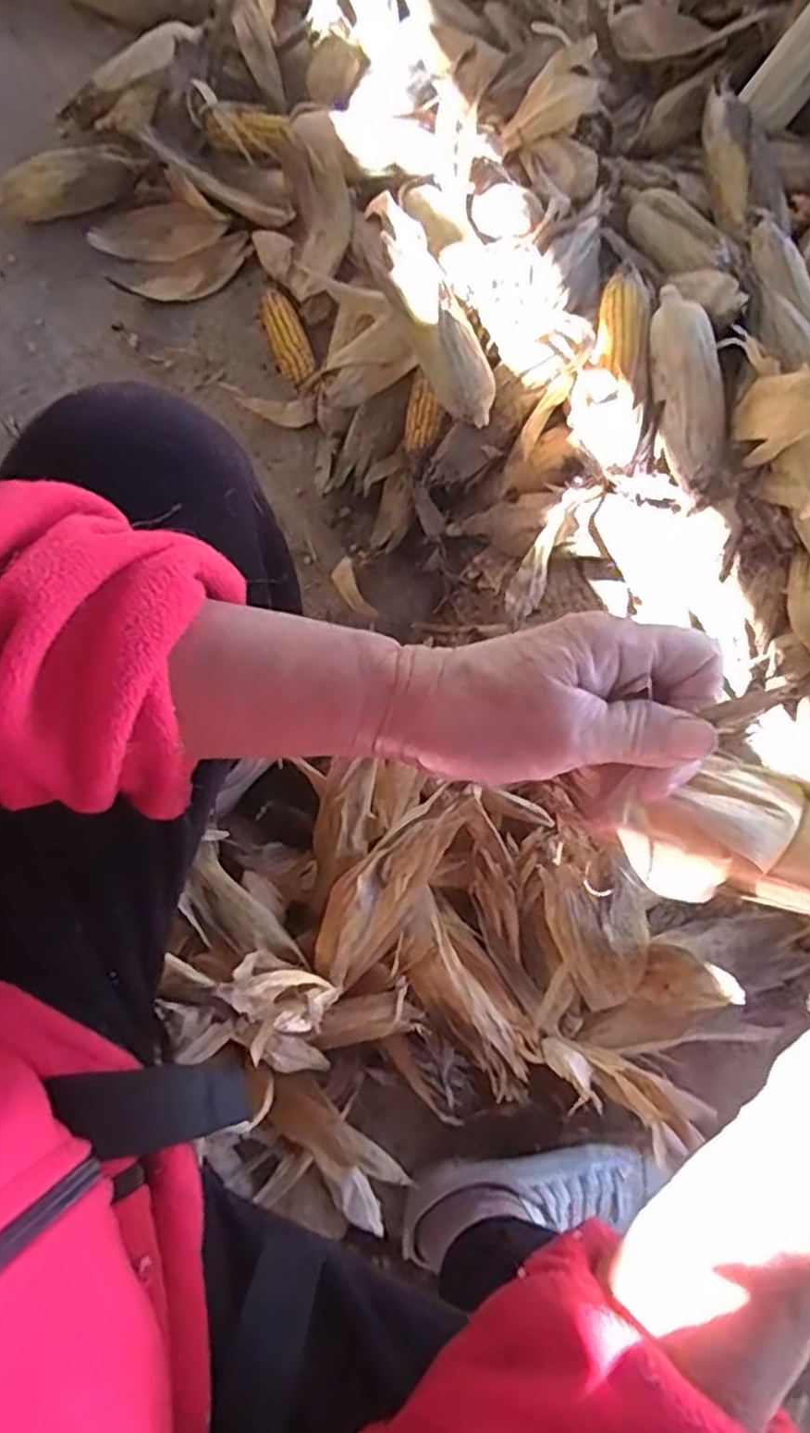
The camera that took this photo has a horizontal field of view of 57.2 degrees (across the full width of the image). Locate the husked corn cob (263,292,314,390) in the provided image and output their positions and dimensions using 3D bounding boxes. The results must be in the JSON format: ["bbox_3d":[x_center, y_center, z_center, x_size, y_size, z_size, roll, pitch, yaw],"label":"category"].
[{"bbox_3d":[-0.138,-0.442,0.873,0.042,0.040,0.150,-16,76,-3],"label":"husked corn cob"}]

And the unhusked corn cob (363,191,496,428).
[{"bbox_3d":[0.011,-0.431,0.761,0.067,0.069,0.329,-24,77,-5],"label":"unhusked corn cob"}]

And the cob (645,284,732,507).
[{"bbox_3d":[0.271,-0.317,0.716,0.060,0.049,0.225,-6,76,-1],"label":"cob"}]

